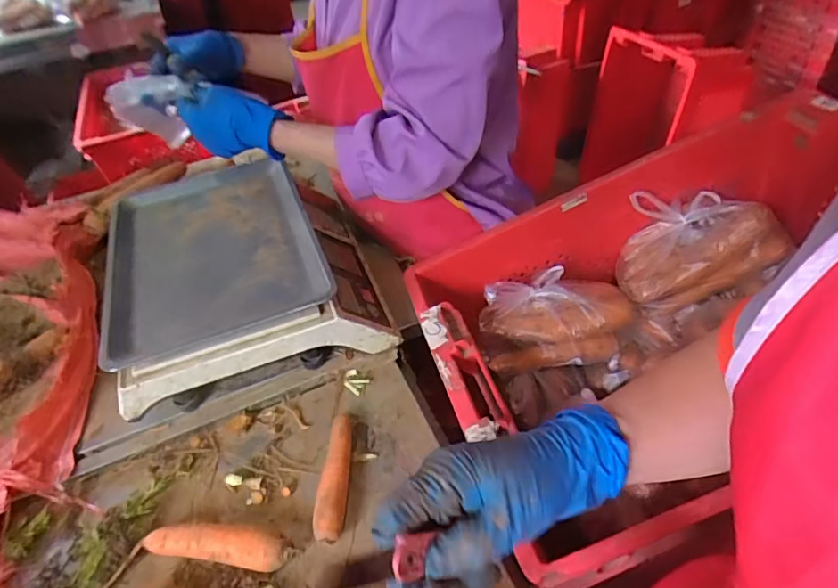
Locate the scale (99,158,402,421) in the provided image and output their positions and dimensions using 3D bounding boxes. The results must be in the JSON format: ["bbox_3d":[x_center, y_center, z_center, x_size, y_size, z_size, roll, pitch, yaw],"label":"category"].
[{"bbox_3d":[-0.224,-0.034,0.704,0.305,0.127,0.353,-18,46,-10],"label":"scale"}]

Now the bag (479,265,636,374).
[{"bbox_3d":[0.189,0.028,0.730,0.207,0.097,0.106,-11,45,-3],"label":"bag"}]

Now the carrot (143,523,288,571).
[{"bbox_3d":[-0.190,0.237,0.498,0.144,0.033,0.034,4,46,11],"label":"carrot"}]

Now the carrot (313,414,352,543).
[{"bbox_3d":[-0.083,0.187,0.542,0.027,0.034,0.134,-2,45,5],"label":"carrot"}]

